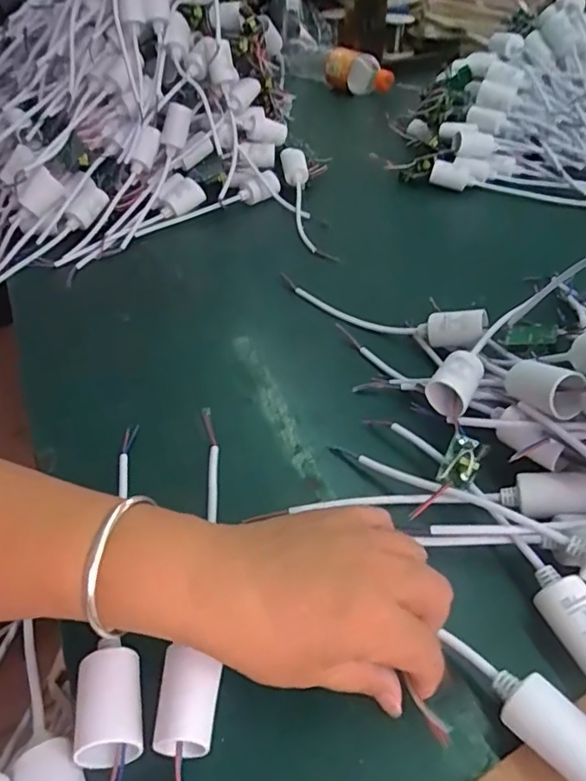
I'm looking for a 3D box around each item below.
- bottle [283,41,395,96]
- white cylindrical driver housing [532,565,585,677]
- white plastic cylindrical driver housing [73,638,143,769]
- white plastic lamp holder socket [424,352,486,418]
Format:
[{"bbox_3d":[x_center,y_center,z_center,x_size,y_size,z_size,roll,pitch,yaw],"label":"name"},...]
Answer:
[{"bbox_3d":[0.075,-0.551,0.977,0.055,0.058,0.225,-26,49,-23],"label":"bottle"},{"bbox_3d":[0.139,0.116,0.286,0.024,0.025,0.053,-15,45,-13],"label":"white cylindrical driver housing"},{"bbox_3d":[-0.083,0.142,0.260,0.027,0.022,0.045,-7,44,-5],"label":"white plastic cylindrical driver housing"},{"bbox_3d":[0.109,-0.004,0.384,0.027,0.028,0.048,22,49,22],"label":"white plastic lamp holder socket"}]

